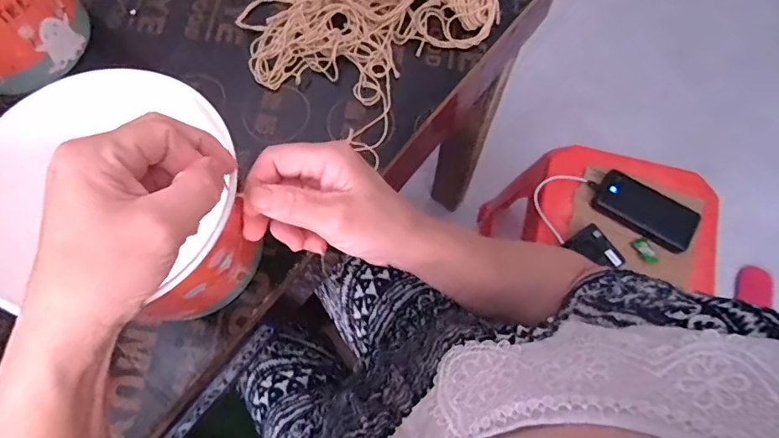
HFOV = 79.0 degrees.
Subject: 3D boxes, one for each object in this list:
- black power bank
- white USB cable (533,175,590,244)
[{"bbox_3d":[0.410,-0.017,0.752,0.152,0.019,0.081,31,75,10],"label":"black power bank"},{"bbox_3d":[0.274,-0.025,0.784,0.072,0.019,0.125,25,74,8],"label":"white USB cable"}]

